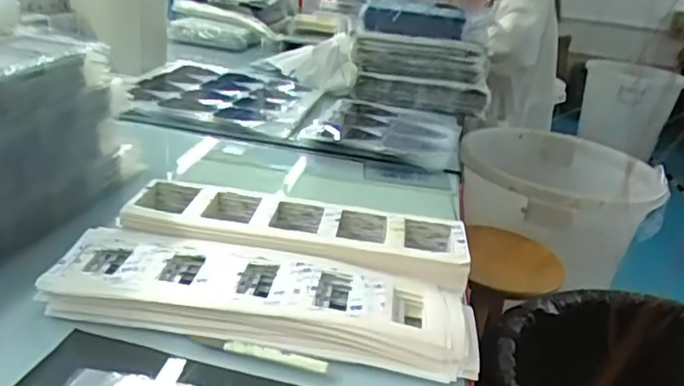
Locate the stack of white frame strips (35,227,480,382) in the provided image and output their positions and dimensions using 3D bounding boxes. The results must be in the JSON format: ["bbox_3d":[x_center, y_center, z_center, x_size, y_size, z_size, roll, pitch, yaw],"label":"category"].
[{"bbox_3d":[-0.062,0.083,0.497,0.331,0.028,0.104,9,24,2],"label":"stack of white frame strips"}]

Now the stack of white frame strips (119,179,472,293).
[{"bbox_3d":[-0.039,0.039,0.582,0.313,0.039,0.103,8,24,1],"label":"stack of white frame strips"}]

